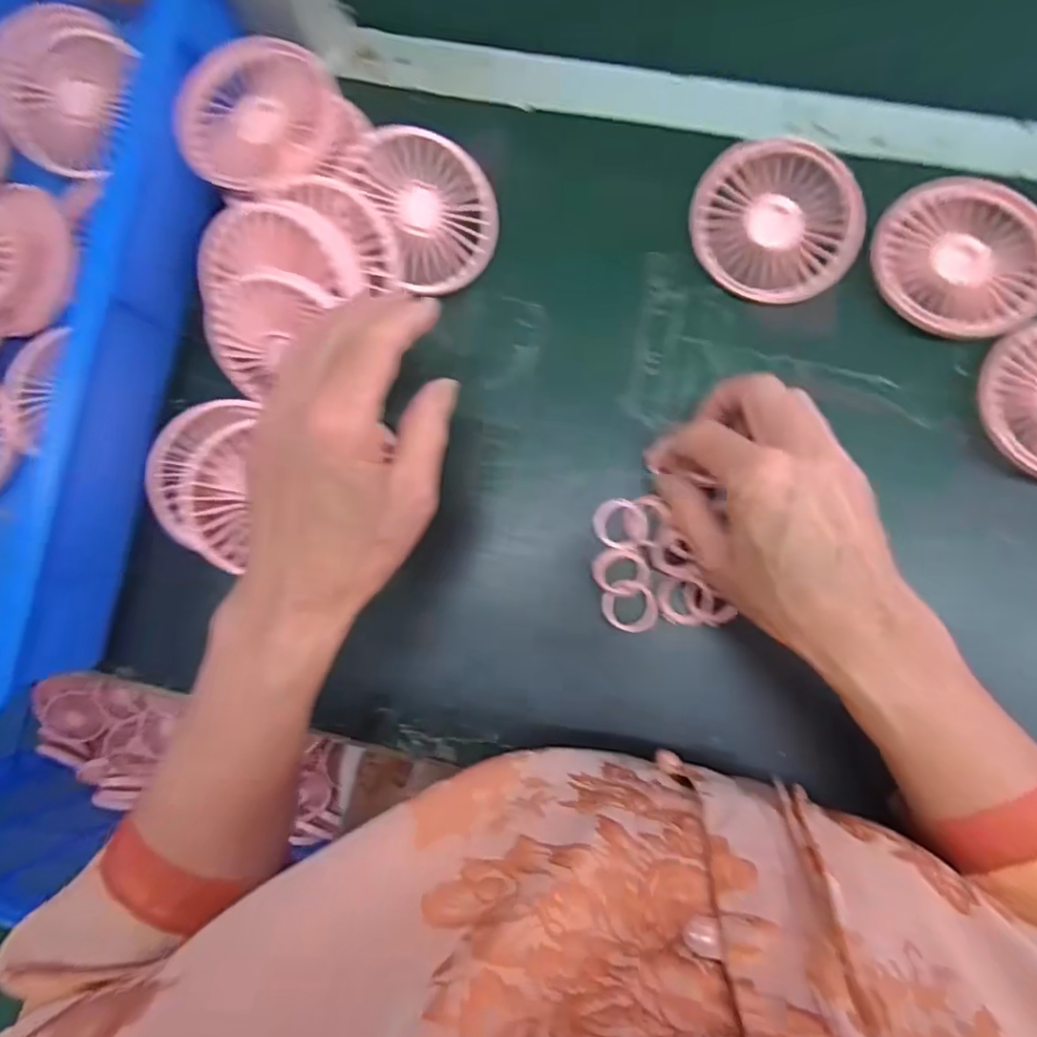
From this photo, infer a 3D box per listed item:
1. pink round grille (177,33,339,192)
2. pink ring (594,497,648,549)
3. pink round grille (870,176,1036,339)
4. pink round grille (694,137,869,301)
[{"bbox_3d":[-0.145,-0.225,0.344,0.087,0.008,0.088,0,83,4],"label":"pink round grille"},{"bbox_3d":[0.058,0.003,0.349,0.030,0.004,0.028,-1,87,10],"label":"pink ring"},{"bbox_3d":[0.246,-0.146,0.343,0.092,0.016,0.085,0,83,4],"label":"pink round grille"},{"bbox_3d":[0.147,-0.170,0.356,0.092,0.019,0.086,0,83,4],"label":"pink round grille"}]

